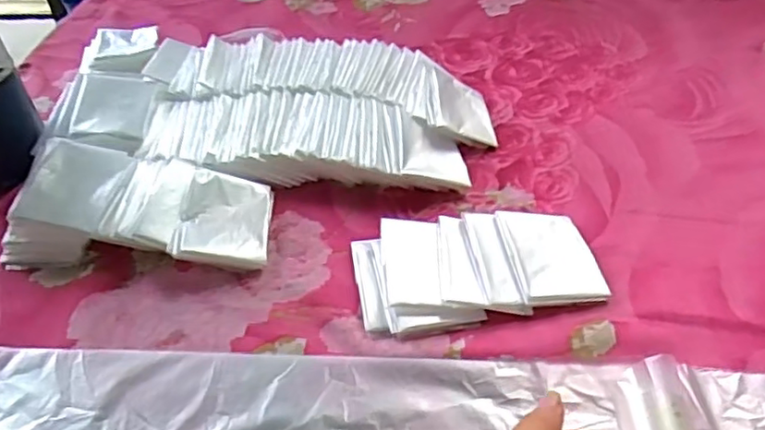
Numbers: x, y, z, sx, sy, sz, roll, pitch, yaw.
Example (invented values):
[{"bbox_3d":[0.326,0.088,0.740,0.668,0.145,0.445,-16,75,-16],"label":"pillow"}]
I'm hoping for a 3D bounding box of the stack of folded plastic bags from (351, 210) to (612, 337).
[{"bbox_3d":[0.068,0.036,0.453,0.171,0.016,0.091,-9,45,-4],"label":"stack of folded plastic bags"}]

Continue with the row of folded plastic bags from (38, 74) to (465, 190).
[{"bbox_3d":[-0.109,-0.071,0.552,0.356,0.055,0.103,3,45,8],"label":"row of folded plastic bags"}]

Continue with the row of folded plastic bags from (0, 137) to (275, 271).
[{"bbox_3d":[-0.189,-0.008,0.497,0.199,0.053,0.101,1,45,6],"label":"row of folded plastic bags"}]

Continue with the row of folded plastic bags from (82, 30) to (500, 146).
[{"bbox_3d":[-0.104,-0.129,0.616,0.430,0.055,0.124,7,46,12],"label":"row of folded plastic bags"}]

